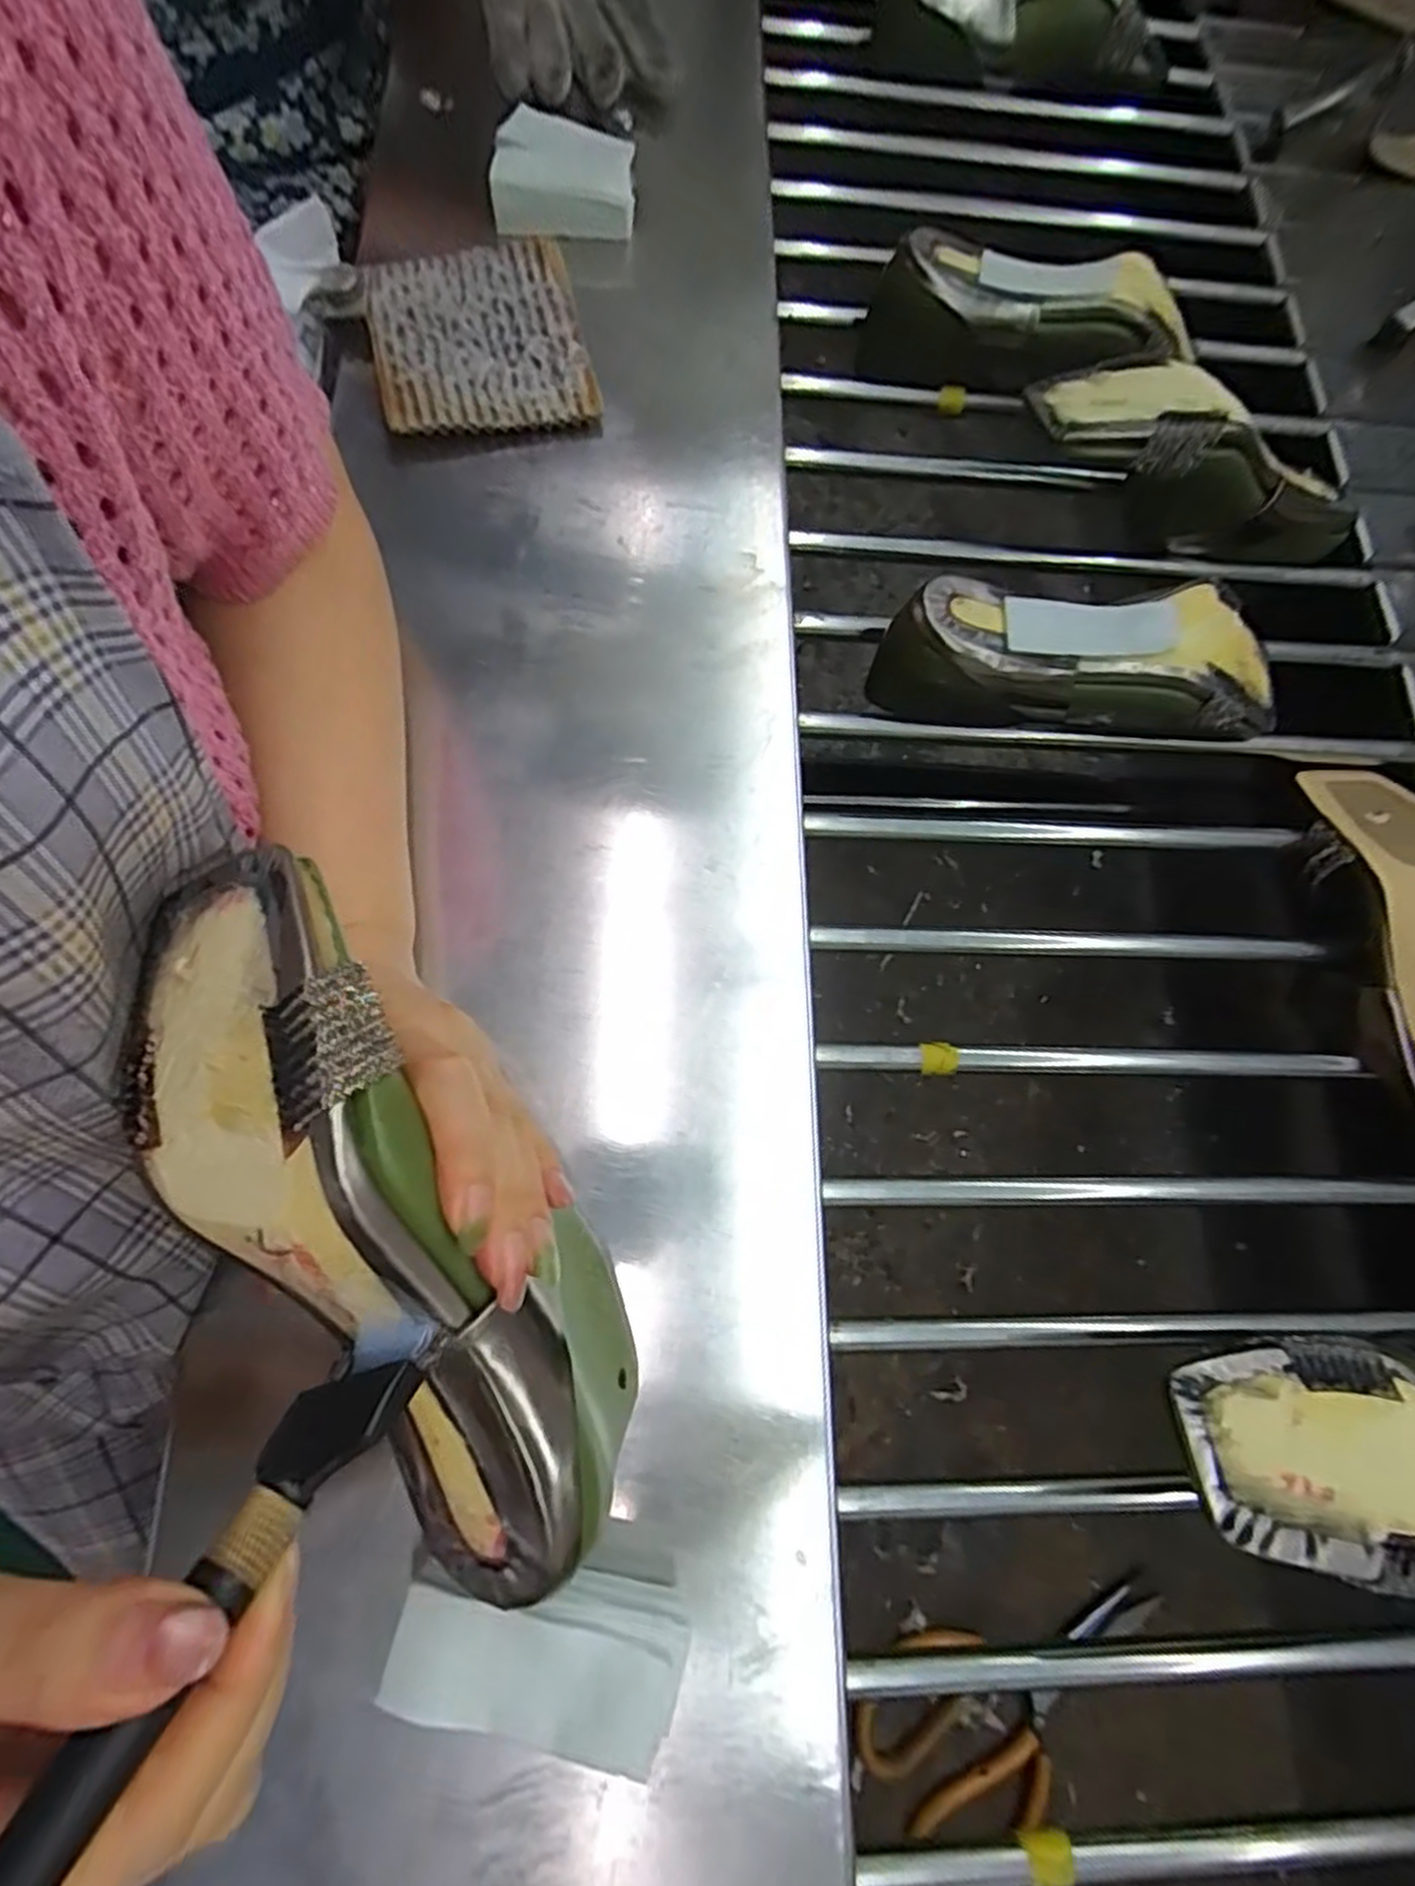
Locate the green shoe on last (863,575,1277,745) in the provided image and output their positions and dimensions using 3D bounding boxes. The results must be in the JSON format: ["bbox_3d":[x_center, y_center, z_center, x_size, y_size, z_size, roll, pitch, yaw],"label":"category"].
[{"bbox_3d":[0.207,-0.155,0.433,0.223,0.070,0.071,5,68,0],"label":"green shoe on last"}]

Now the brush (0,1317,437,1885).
[{"bbox_3d":[-0.106,0.143,0.158,0.022,0.014,0.139,25,49,8],"label":"brush"}]

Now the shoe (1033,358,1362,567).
[{"bbox_3d":[0.300,-0.288,0.471,0.221,0.070,0.084,18,67,-16],"label":"shoe"}]

